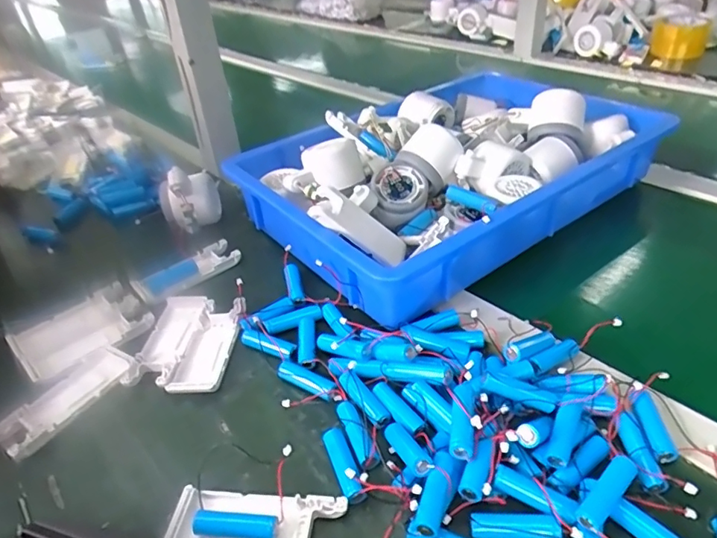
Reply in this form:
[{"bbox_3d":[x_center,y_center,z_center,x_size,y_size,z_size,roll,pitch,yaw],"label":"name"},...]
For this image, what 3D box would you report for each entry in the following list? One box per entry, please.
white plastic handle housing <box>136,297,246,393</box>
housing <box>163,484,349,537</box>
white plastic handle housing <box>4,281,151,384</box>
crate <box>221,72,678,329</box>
[{"bbox_3d":[-0.148,0.063,0.454,0.082,0.020,0.102,2,38,10],"label":"white plastic handle housing"},{"bbox_3d":[-0.062,0.156,0.317,0.105,0.015,0.038,1,38,8],"label":"housing"},{"bbox_3d":[-0.252,0.056,0.474,0.104,0.014,0.088,-33,45,-31],"label":"white plastic handle housing"},{"bbox_3d":[0.106,-0.120,0.592,0.438,0.099,0.291,-28,43,-26],"label":"crate"}]

